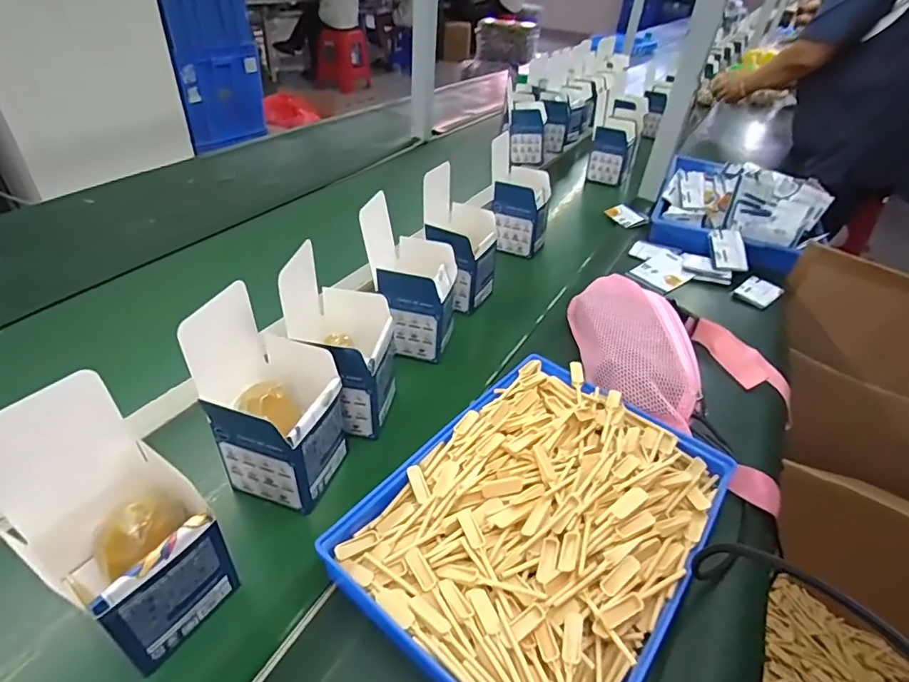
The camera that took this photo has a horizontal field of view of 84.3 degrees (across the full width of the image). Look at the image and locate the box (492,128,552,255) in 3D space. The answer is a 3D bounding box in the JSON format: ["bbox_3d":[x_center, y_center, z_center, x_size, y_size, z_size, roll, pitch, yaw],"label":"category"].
[{"bbox_3d":[0.110,-0.239,0.849,0.108,0.165,0.094,15,39,12],"label":"box"}]

